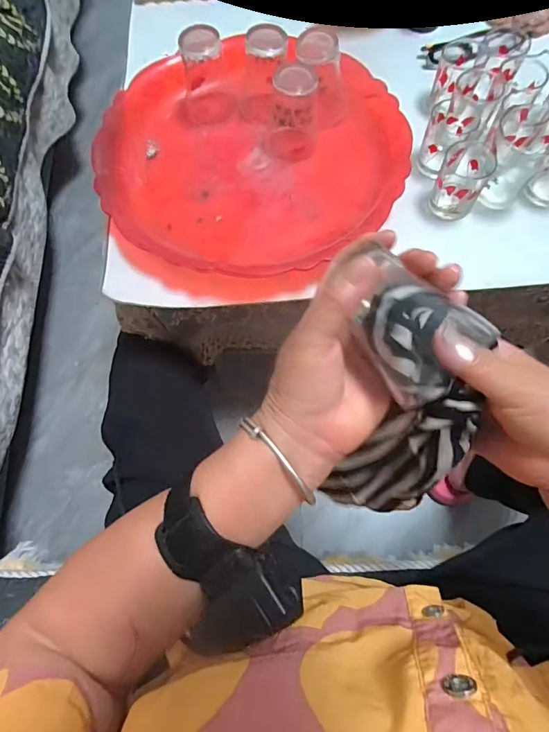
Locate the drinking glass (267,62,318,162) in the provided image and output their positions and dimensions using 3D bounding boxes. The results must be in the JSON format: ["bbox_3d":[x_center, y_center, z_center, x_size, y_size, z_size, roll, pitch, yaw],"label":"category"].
[{"bbox_3d":[0.020,-0.285,0.482,0.056,0.086,0.054,2,71,3],"label":"drinking glass"}]

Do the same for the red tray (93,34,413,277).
[{"bbox_3d":[-0.025,-0.251,0.501,0.345,0.039,0.324,-11,71,-2],"label":"red tray"}]

